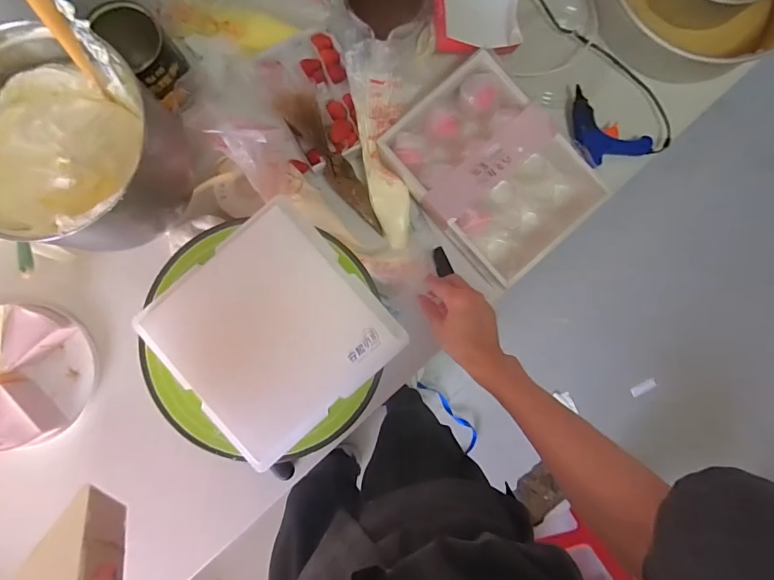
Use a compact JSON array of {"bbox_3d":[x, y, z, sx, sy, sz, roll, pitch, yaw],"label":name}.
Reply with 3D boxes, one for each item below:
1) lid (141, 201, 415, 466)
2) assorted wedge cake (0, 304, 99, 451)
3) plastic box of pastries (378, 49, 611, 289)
[{"bbox_3d":[-0.138,0.050,0.492,0.235,0.023,0.234,-41,89,-2],"label":"lid"},{"bbox_3d":[-0.524,0.120,0.584,0.190,0.055,0.190,0,88,-1],"label":"assorted wedge cake"},{"bbox_3d":[0.150,-0.170,0.611,0.207,0.082,0.274,-42,89,-3],"label":"plastic box of pastries"}]

